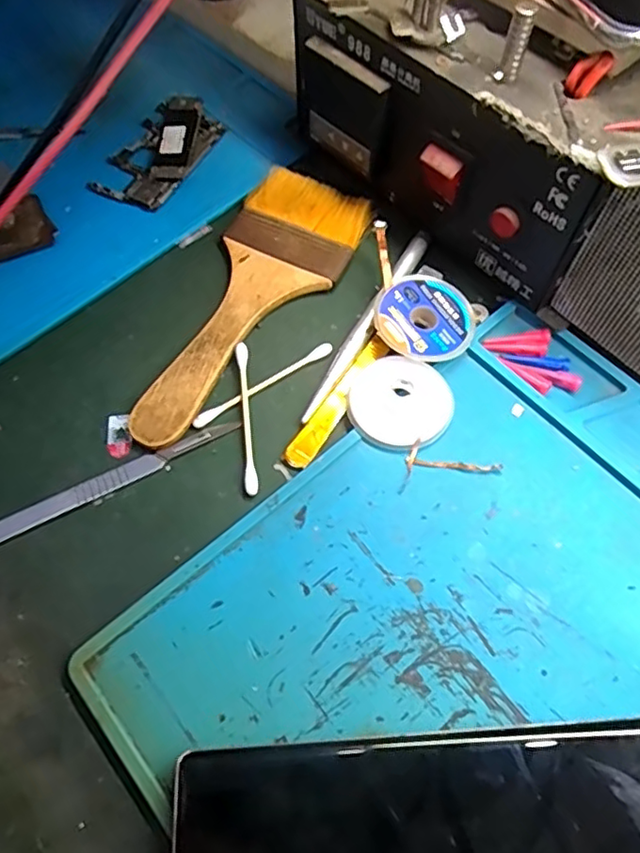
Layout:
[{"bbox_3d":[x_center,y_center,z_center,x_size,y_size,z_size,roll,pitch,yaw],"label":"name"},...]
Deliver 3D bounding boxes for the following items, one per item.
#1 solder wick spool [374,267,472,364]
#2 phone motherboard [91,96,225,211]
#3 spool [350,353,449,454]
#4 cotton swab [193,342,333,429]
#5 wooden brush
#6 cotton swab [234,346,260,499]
[{"bbox_3d":[0.047,-0.051,0.278,0.042,0.010,0.048,4,64,4],"label":"solder wick spool"},{"bbox_3d":[-0.087,-0.151,0.331,0.044,0.009,0.077,27,68,14],"label":"phone motherboard"},{"bbox_3d":[0.035,-0.011,0.261,0.042,0.009,0.042,-1,64,2],"label":"spool"},{"bbox_3d":[-0.025,-0.019,0.271,0.071,0.004,0.005,-32,67,-13],"label":"cotton swab"},{"bbox_3d":[-0.032,-0.058,0.287,0.059,0.009,0.159,22,66,12],"label":"wooden brush"},{"bbox_3d":[-0.032,-0.005,0.263,0.005,0.005,0.071,-7,64,-1],"label":"cotton swab"}]

